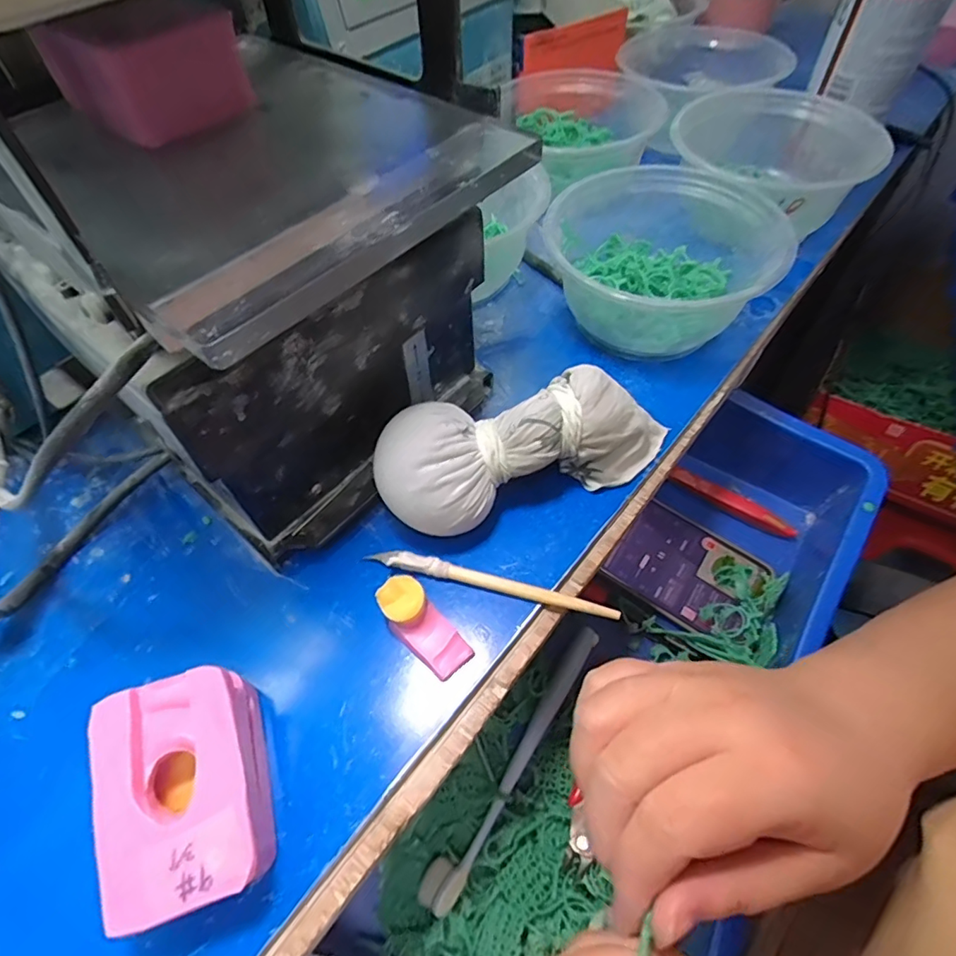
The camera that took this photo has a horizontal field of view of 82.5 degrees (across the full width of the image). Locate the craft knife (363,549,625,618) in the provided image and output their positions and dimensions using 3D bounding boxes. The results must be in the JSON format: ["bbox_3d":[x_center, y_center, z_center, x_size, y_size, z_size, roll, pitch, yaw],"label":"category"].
[{"bbox_3d":[0.006,0.048,0.253,0.117,0.009,0.009,11,56,9],"label":"craft knife"}]

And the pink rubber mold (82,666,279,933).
[{"bbox_3d":[-0.100,0.111,0.193,0.051,0.044,0.068,-17,56,-9],"label":"pink rubber mold"}]

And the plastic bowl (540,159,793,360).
[{"bbox_3d":[0.111,-0.127,0.335,0.131,0.063,0.120,30,62,21],"label":"plastic bowl"}]

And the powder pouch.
[{"bbox_3d":[0.028,-0.018,0.270,0.152,0.053,0.056,-21,57,-12],"label":"powder pouch"}]

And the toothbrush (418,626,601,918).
[{"bbox_3d":[0.028,0.166,0.331,0.020,0.019,0.183,31,62,21],"label":"toothbrush"}]

